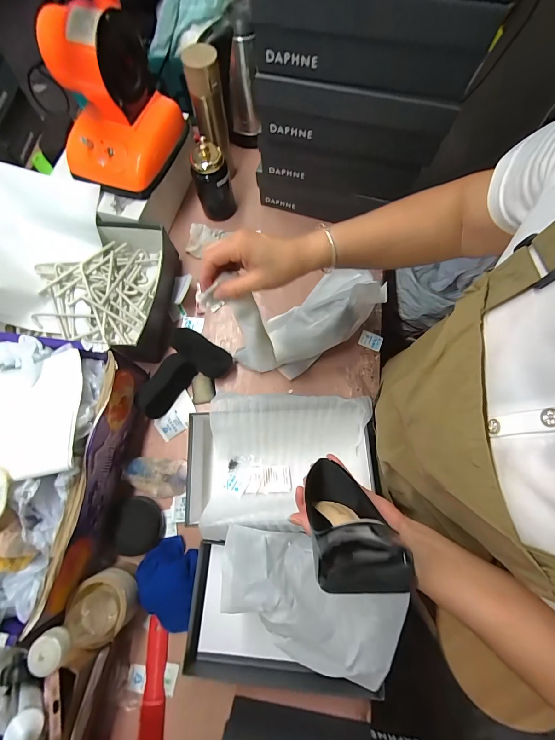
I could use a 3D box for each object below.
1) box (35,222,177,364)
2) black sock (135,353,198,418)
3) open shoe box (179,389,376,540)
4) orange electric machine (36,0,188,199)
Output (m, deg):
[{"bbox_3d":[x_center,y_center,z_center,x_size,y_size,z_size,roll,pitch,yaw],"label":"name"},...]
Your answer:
[{"bbox_3d":[-0.366,-0.162,0.630,0.278,0.099,0.263,3,74,2],"label":"box"},{"bbox_3d":[-0.212,0.029,0.591,0.052,0.061,0.128,36,77,10],"label":"black sock"},{"bbox_3d":[-0.001,0.159,0.533,0.319,0.095,0.203,-2,74,0],"label":"open shoe box"},{"bbox_3d":[-0.299,-0.472,0.542,0.177,0.198,0.196,15,75,5],"label":"orange electric machine"}]

